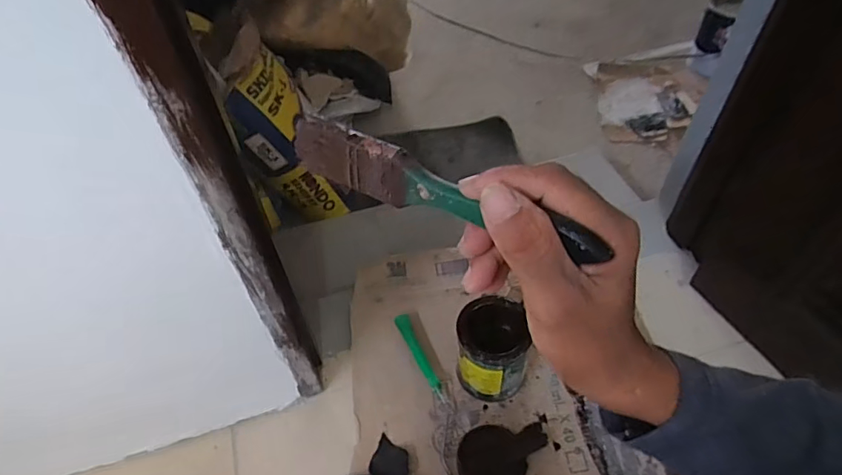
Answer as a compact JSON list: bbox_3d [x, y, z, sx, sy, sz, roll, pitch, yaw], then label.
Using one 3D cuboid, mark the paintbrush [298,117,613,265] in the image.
[{"bbox_3d":[0.002,-0.027,0.276,0.196,0.037,0.008,24,37,29],"label":"paintbrush"}]

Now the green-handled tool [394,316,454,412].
[{"bbox_3d":[0.003,0.193,0.789,0.023,0.023,0.168,-21,52,-12],"label":"green-handled tool"}]

